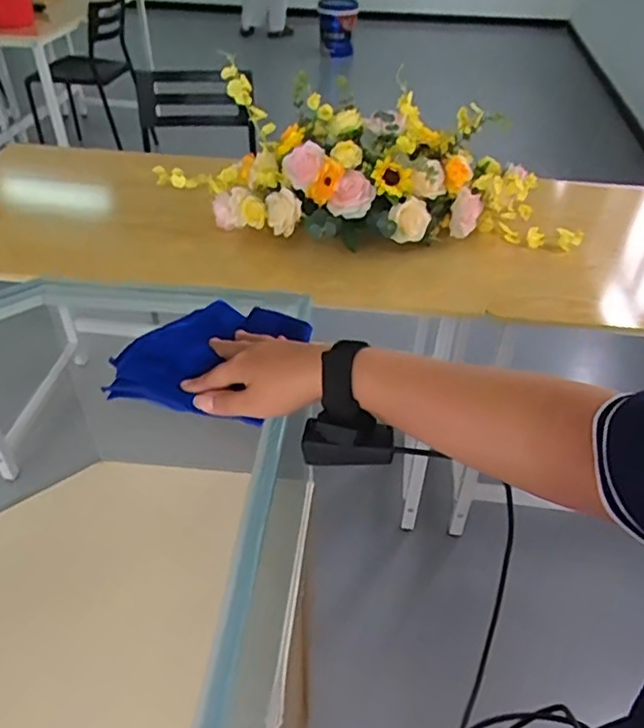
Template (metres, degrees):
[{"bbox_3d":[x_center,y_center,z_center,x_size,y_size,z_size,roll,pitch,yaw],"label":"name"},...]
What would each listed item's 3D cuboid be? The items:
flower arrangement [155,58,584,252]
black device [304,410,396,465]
[{"bbox_3d":[0.083,-0.377,1.242,0.840,0.232,0.276,12,42,12],"label":"flower arrangement"},{"bbox_3d":[0.020,0.057,0.482,0.068,0.039,0.027,7,41,7],"label":"black device"}]

